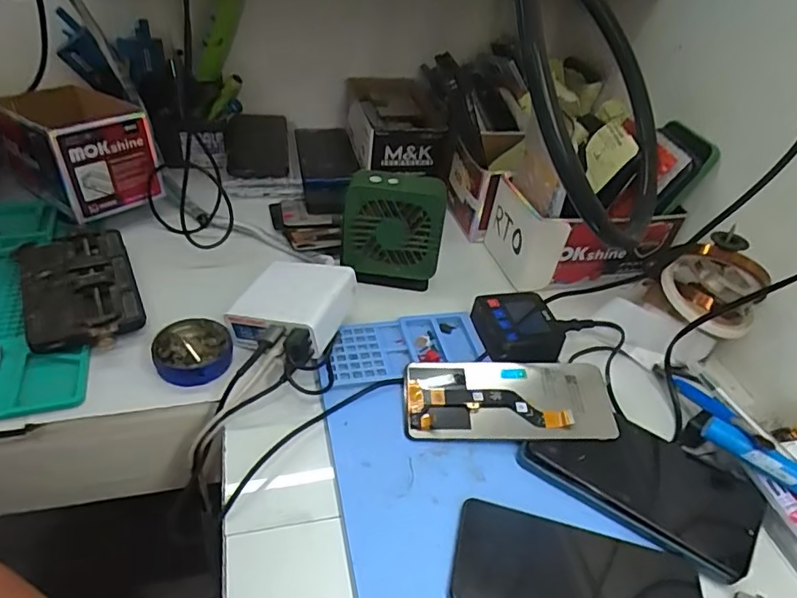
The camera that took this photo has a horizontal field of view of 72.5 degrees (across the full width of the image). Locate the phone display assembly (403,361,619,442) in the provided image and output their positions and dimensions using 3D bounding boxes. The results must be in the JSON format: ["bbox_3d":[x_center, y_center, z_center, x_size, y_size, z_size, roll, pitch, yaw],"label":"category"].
[{"bbox_3d":[0.088,0.080,0.438,0.164,0.009,0.073,4,40,-5],"label":"phone display assembly"}]

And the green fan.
[{"bbox_3d":[-0.006,-0.068,0.528,0.095,0.100,0.042,8,41,-5],"label":"green fan"}]

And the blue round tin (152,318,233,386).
[{"bbox_3d":[-0.171,0.041,0.450,0.060,0.016,0.056,-1,41,-10],"label":"blue round tin"}]

